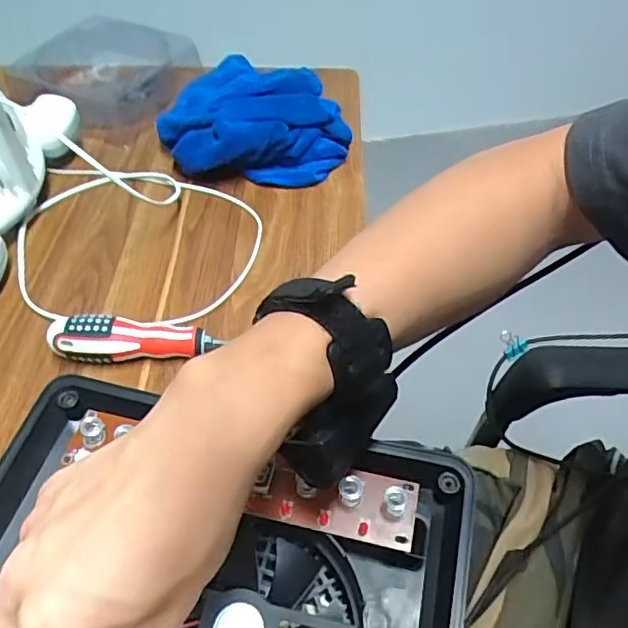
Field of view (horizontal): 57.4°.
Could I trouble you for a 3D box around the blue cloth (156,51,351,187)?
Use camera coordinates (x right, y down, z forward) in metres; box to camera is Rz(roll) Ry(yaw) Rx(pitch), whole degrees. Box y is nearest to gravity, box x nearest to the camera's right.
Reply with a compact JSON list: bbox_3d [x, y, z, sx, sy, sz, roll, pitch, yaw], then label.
[{"bbox_3d":[-0.059,-0.207,0.600,0.189,0.080,0.155,14,52,11],"label":"blue cloth"}]

